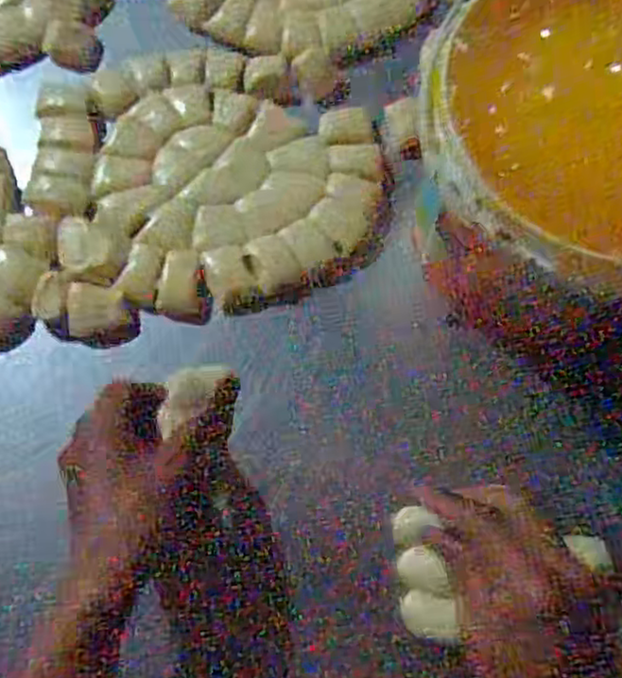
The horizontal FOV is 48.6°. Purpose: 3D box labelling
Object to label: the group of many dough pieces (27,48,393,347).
[{"bbox_3d":[-0.083,-0.128,0.537,0.265,0.029,0.220,-13,74,-5],"label":"group of many dough pieces"}]

